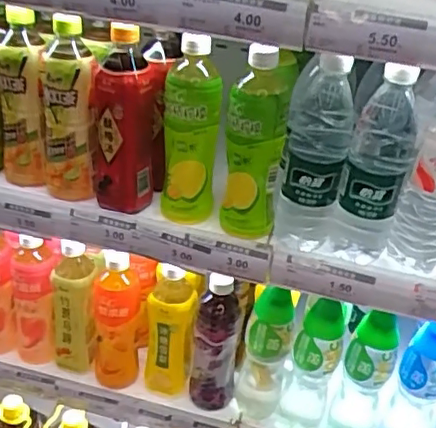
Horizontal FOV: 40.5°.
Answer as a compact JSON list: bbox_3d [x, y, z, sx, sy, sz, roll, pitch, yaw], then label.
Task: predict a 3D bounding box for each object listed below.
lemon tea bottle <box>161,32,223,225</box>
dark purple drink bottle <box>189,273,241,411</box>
[{"bbox_3d":[-0.031,-0.095,0.676,0.060,0.224,0.065,3,30,-8],"label":"lemon tea bottle"},{"bbox_3d":[0.000,0.175,0.825,0.067,0.219,0.063,8,30,2],"label":"dark purple drink bottle"}]

